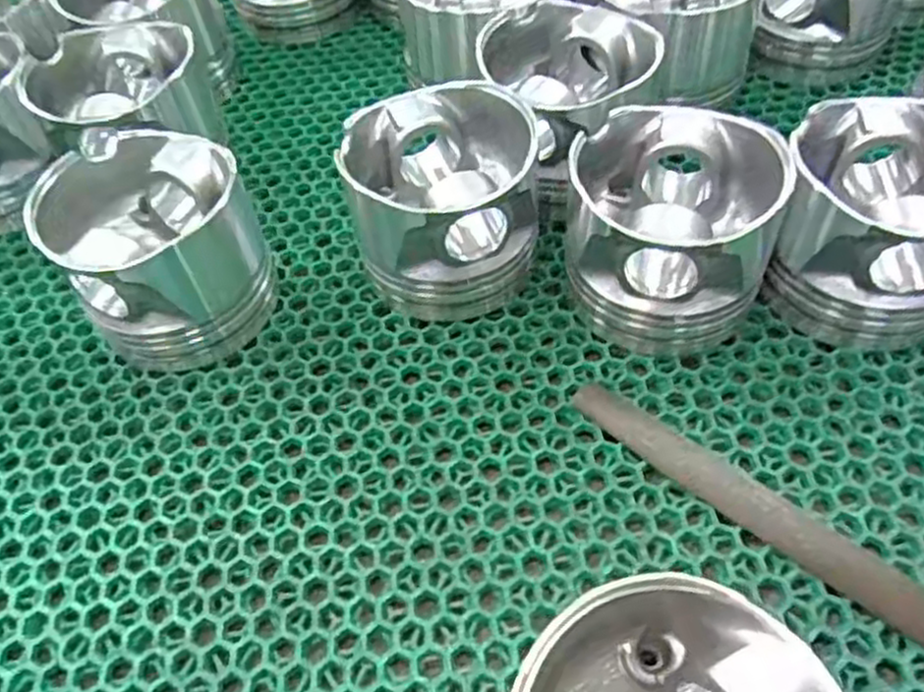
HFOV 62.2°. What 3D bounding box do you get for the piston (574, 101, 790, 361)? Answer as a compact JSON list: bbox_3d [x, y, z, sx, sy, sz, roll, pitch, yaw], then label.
[{"bbox_3d":[0.092,-0.051,0.339,0.084,0.072,0.082,-3,53,4],"label":"piston"}]

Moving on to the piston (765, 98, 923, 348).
[{"bbox_3d":[0.180,-0.054,0.331,0.082,0.074,0.084,-3,53,4],"label":"piston"}]

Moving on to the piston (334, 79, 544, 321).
[{"bbox_3d":[-0.007,-0.068,0.360,0.086,0.073,0.084,-3,53,4],"label":"piston"}]

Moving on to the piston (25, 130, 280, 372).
[{"bbox_3d":[-0.137,-0.045,0.356,0.084,0.073,0.082,-22,55,-11],"label":"piston"}]

